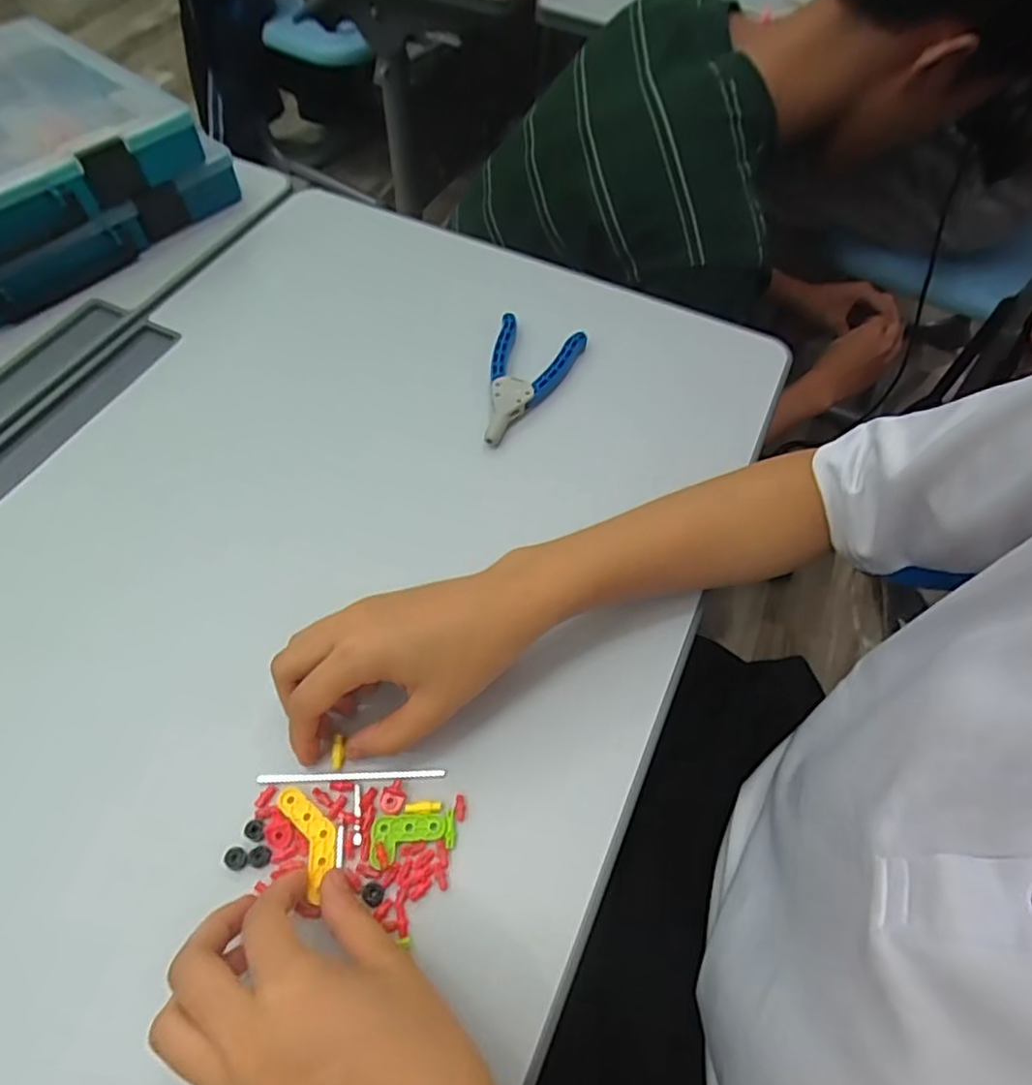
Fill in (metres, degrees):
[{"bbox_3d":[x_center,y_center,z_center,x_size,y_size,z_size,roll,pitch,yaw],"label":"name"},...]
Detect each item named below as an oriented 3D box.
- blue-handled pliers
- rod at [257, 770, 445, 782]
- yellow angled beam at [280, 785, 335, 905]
[{"bbox_3d":[0.004,-0.122,0.484,0.065,0.018,0.121,18,59,8],"label":"blue-handled pliers"},{"bbox_3d":[-0.088,0.126,0.343,0.098,0.004,0.004,0,58,-3],"label":"rod"},{"bbox_3d":[-0.104,0.150,0.326,0.021,0.004,0.054,-24,64,-17],"label":"yellow angled beam"}]

